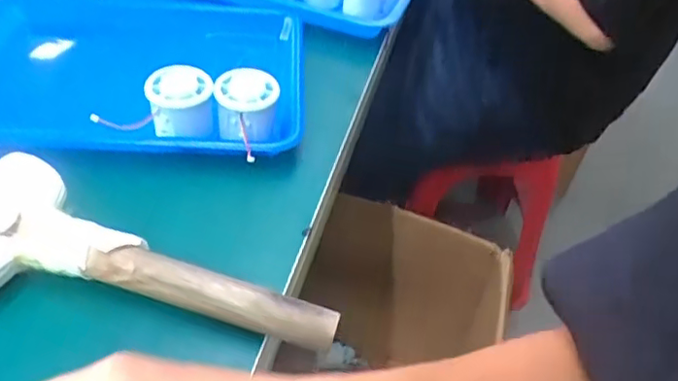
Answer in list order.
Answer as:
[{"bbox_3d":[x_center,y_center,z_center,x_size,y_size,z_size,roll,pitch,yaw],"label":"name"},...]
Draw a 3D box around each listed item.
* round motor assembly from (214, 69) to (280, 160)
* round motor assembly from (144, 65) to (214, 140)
[{"bbox_3d":[-0.083,-0.071,0.540,0.066,0.047,0.060,35,50,26],"label":"round motor assembly"},{"bbox_3d":[-0.142,-0.076,0.545,0.057,0.049,0.056,-5,45,-12],"label":"round motor assembly"}]

